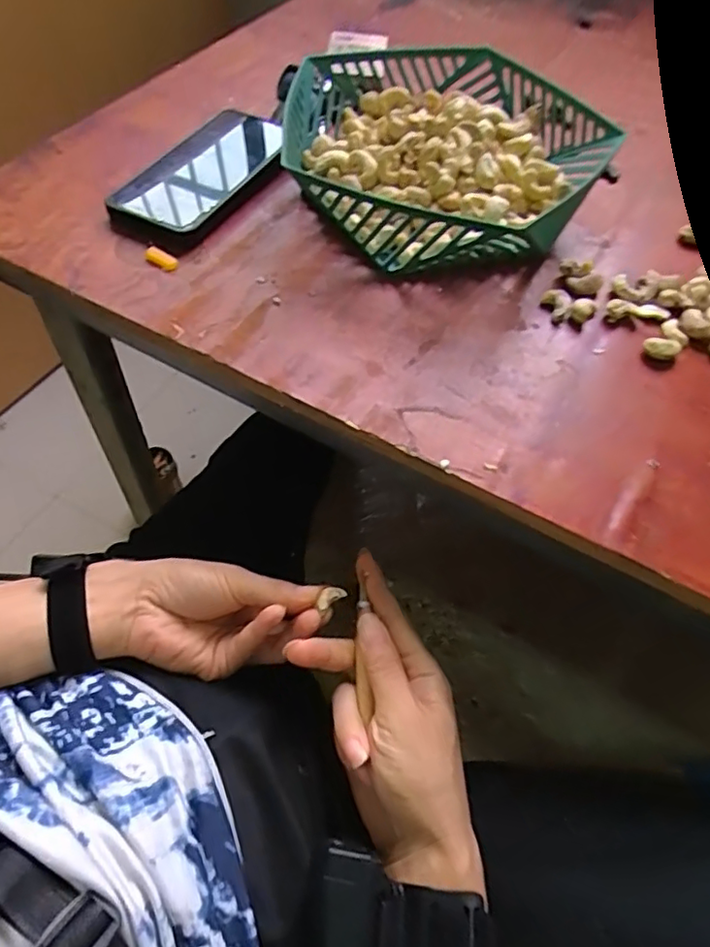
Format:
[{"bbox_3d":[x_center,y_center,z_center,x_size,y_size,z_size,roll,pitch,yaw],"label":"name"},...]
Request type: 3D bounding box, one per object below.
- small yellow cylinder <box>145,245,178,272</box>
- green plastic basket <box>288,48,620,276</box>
[{"bbox_3d":[-0.135,-0.151,0.418,0.026,0.007,0.011,26,59,12],"label":"small yellow cylinder"},{"bbox_3d":[0.060,-0.234,0.441,0.225,0.054,0.216,2,57,-3],"label":"green plastic basket"}]

